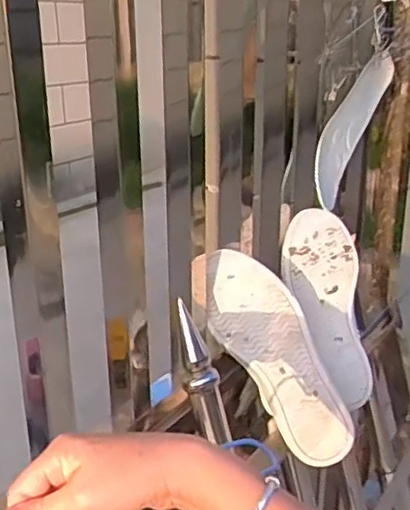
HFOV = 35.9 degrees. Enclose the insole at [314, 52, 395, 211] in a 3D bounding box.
[{"bbox_3d":[0.208,-0.177,0.896,0.074,0.223,0.030,25,1,-37],"label":"insole"}]

